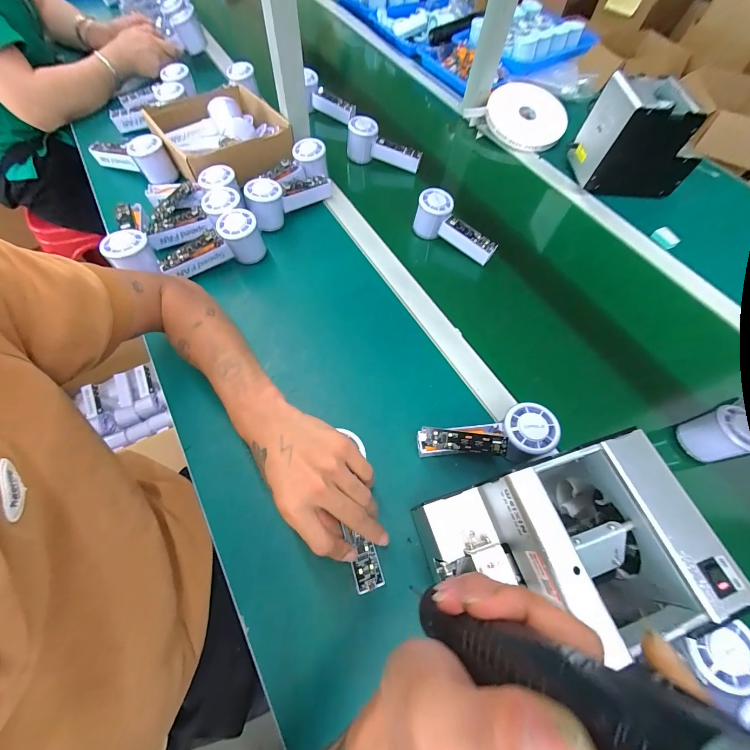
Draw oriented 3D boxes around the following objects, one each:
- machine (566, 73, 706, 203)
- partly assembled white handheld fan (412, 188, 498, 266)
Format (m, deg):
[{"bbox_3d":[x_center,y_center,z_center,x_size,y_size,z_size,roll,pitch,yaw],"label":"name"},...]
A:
[{"bbox_3d":[0.506,-0.448,0.611,0.186,0.146,0.126,3,64,-4],"label":"machine"},{"bbox_3d":[0.134,-0.242,0.538,0.147,0.060,0.048,39,67,3],"label":"partly assembled white handheld fan"}]

